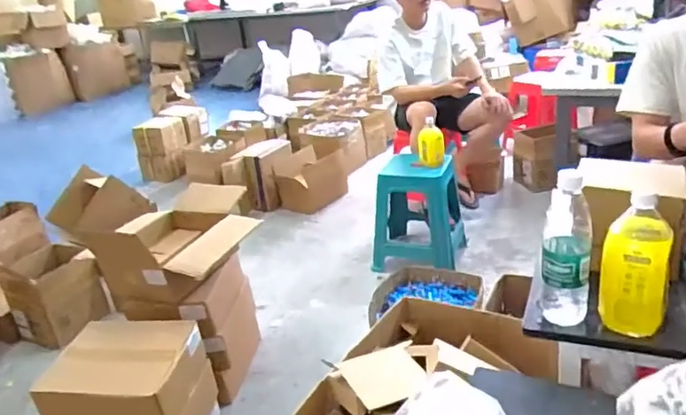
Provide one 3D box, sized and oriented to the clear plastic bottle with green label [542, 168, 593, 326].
[{"bbox_3d":[0.330,0.058,0.797,0.069,0.224,0.070,5,27,23],"label":"clear plastic bottle with green label"}]

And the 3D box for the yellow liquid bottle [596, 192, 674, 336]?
[{"bbox_3d":[0.412,0.077,0.758,0.086,0.186,0.078,8,28,27],"label":"yellow liquid bottle"}]

